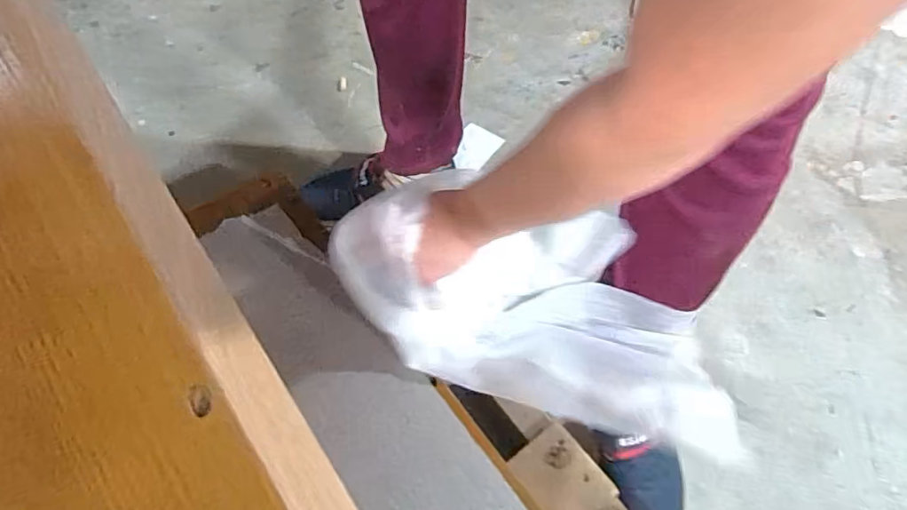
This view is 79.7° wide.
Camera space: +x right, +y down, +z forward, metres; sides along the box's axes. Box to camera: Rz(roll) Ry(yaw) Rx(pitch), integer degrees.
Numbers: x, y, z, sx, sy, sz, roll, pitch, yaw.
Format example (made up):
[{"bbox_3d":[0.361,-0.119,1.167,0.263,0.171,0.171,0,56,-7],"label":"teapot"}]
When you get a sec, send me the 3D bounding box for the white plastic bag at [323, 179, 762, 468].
[{"bbox_3d":[0.069,0.045,0.508,0.363,0.114,0.159,23,58,-3],"label":"white plastic bag"}]

